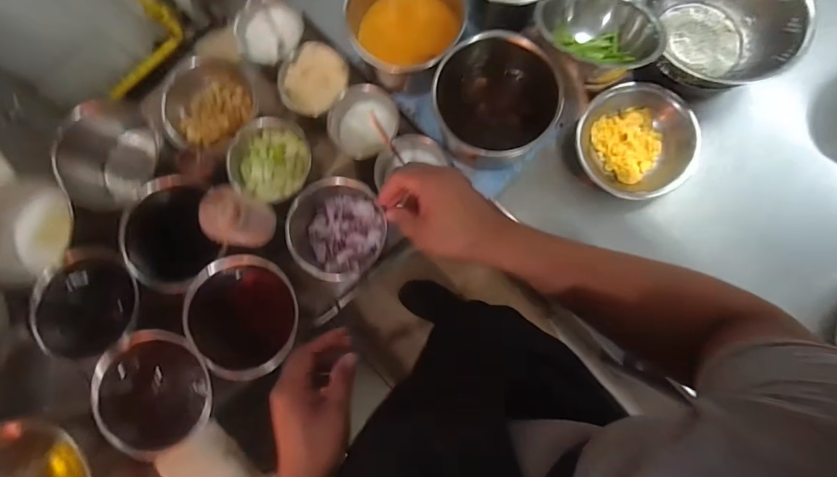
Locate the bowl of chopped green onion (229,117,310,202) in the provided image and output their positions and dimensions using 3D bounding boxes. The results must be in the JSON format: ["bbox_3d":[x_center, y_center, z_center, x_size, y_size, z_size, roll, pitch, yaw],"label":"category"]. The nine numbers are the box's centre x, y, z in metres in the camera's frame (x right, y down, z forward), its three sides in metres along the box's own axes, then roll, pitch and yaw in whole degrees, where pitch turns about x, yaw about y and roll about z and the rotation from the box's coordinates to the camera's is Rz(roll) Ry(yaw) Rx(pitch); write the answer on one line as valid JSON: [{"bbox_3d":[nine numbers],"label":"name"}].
[{"bbox_3d":[-0.247,-0.128,0.740,0.133,0.095,0.142,31,86,5],"label":"bowl of chopped green onion"}]

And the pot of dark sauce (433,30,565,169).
[{"bbox_3d":[0.112,-0.196,0.624,0.160,0.139,0.163,0,84,3],"label":"pot of dark sauce"}]

